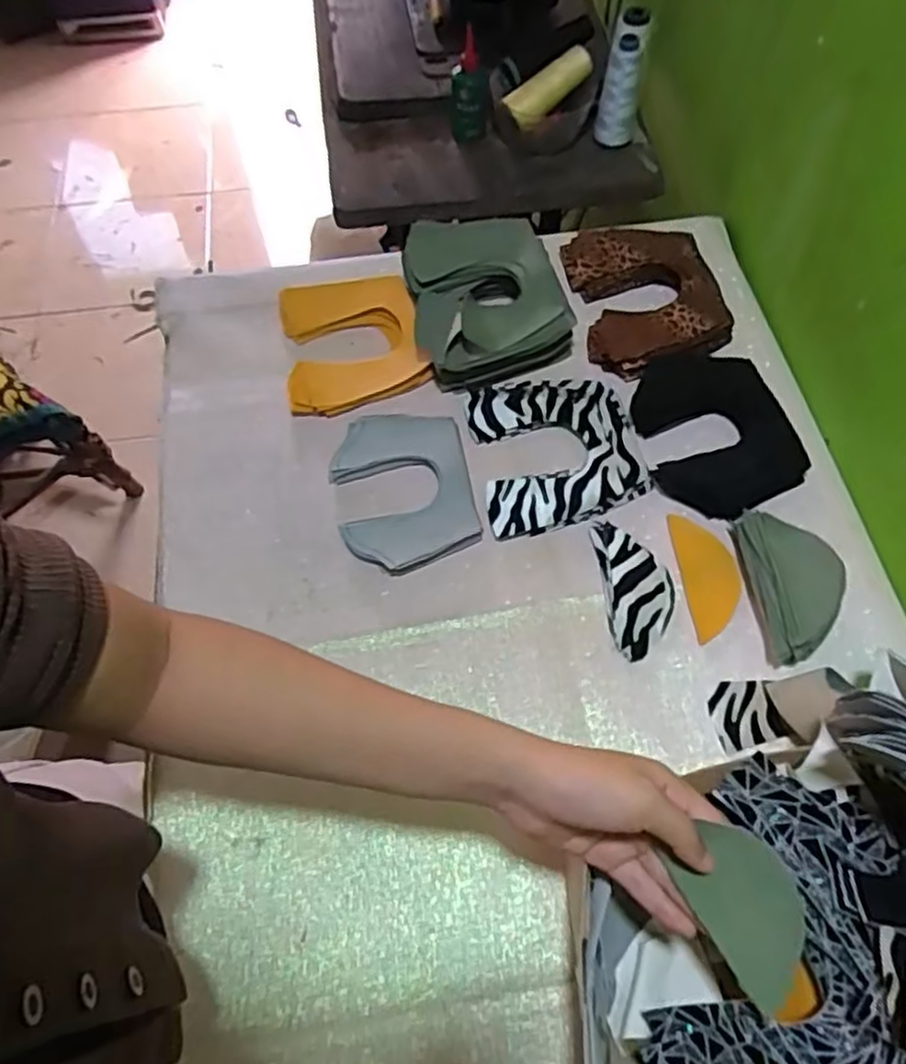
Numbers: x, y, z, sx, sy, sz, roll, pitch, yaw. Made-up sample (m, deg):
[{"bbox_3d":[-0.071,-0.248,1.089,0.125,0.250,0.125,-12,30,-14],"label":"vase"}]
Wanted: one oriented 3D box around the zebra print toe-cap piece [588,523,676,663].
[{"bbox_3d":[0.151,0.044,0.599,0.055,0.012,0.117,-4,61,-2],"label":"zebra print toe-cap piece"}]

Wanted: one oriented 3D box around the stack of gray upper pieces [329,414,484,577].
[{"bbox_3d":[-0.044,-0.043,0.640,0.116,0.013,0.159,-10,62,-5],"label":"stack of gray upper pieces"}]

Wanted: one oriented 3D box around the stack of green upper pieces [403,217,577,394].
[{"bbox_3d":[0.032,-0.228,0.719,0.143,0.068,0.164,-12,62,-6],"label":"stack of green upper pieces"}]

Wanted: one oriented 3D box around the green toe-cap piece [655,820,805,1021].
[{"bbox_3d":[0.150,0.191,0.364,0.049,0.004,0.088,-29,82,13],"label":"green toe-cap piece"}]

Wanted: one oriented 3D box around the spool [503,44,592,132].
[{"bbox_3d":[0.112,-0.512,0.847,0.117,0.042,0.034,-39,64,0],"label":"spool"}]

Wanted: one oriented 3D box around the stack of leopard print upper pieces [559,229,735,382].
[{"bbox_3d":[0.195,-0.241,0.740,0.137,0.035,0.172,-13,62,-7],"label":"stack of leopard print upper pieces"}]

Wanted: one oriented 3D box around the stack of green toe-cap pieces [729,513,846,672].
[{"bbox_3d":[0.269,0.037,0.580,0.068,0.037,0.126,-5,61,-3],"label":"stack of green toe-cap pieces"}]

